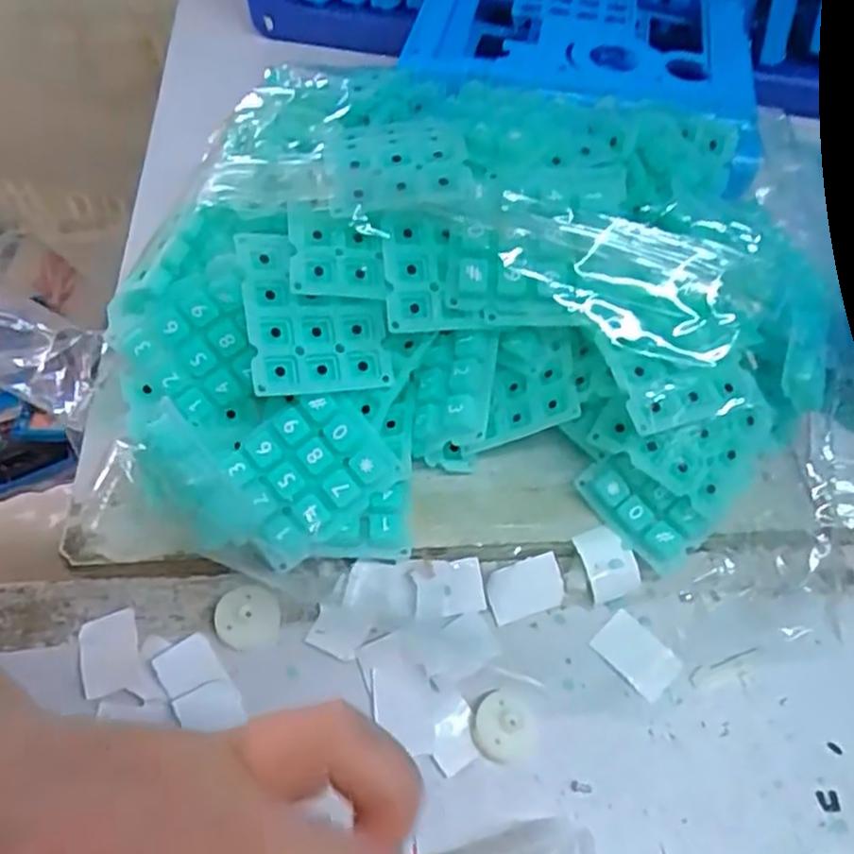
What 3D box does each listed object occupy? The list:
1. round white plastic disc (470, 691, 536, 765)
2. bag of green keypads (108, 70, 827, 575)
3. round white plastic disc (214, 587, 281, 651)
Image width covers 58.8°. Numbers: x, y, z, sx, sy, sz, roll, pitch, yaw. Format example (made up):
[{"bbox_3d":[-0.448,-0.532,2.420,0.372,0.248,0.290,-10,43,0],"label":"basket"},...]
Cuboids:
[{"bbox_3d":[0.027,0.104,0.263,0.022,0.007,0.022,0,58,-1],"label":"round white plastic disc"},{"bbox_3d":[0.017,-0.046,0.304,0.267,0.103,0.186,-2,59,-3],"label":"bag of green keypads"},{"bbox_3d":[-0.067,0.071,0.280,0.024,0.005,0.022,0,58,-1],"label":"round white plastic disc"}]

